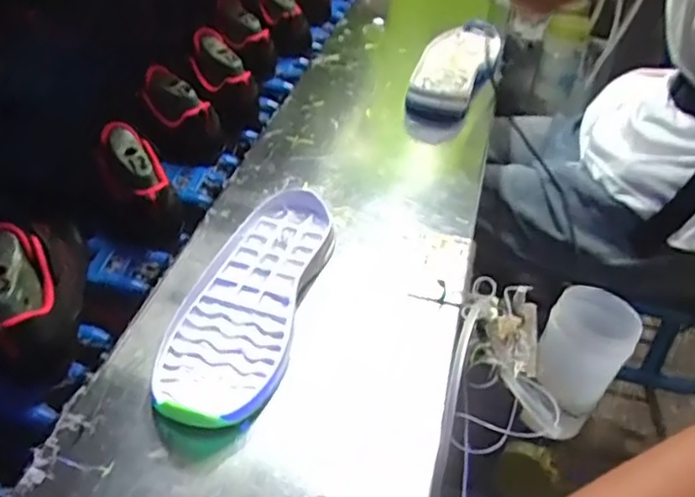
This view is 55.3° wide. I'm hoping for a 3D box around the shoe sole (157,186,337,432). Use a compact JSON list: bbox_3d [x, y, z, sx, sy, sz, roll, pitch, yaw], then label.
[{"bbox_3d":[-0.075,0.035,0.509,0.087,0.024,0.244,14,43,5],"label":"shoe sole"}]

